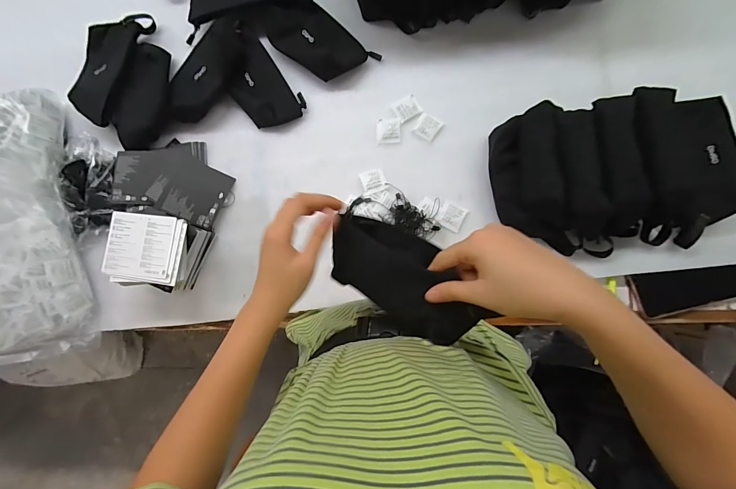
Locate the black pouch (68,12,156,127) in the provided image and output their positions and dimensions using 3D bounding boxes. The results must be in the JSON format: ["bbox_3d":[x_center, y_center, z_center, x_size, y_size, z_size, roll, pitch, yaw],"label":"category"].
[{"bbox_3d":[-0.460,-0.314,0.610,0.096,0.040,0.215,11,85,6],"label":"black pouch"}]

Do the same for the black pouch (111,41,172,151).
[{"bbox_3d":[-0.383,-0.258,0.602,0.081,0.031,0.187,9,85,6],"label":"black pouch"}]

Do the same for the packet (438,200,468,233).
[{"bbox_3d":[0.132,-0.044,0.549,0.037,0.010,0.042,27,87,7],"label":"packet"}]

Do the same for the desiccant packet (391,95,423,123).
[{"bbox_3d":[0.066,-0.228,0.582,0.041,0.004,0.039,-29,83,1],"label":"desiccant packet"}]

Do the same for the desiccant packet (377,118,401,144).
[{"bbox_3d":[0.035,-0.190,0.582,0.039,0.004,0.041,1,84,5],"label":"desiccant packet"}]

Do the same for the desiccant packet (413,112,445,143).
[{"bbox_3d":[0.098,-0.193,0.574,0.039,0.004,0.038,33,88,7],"label":"desiccant packet"}]

